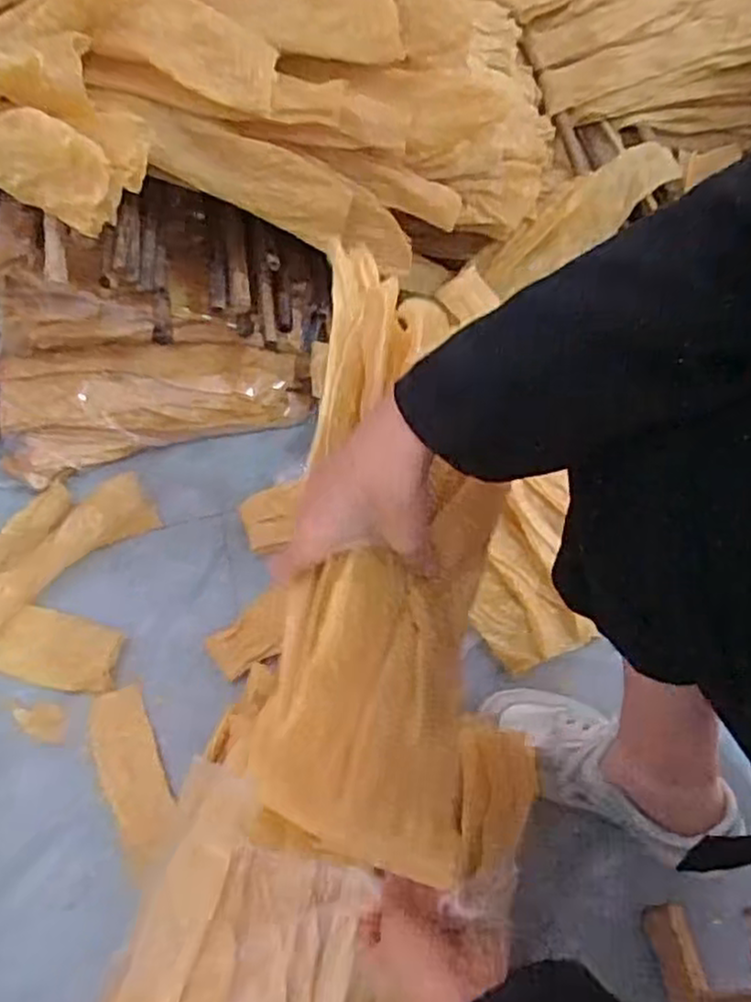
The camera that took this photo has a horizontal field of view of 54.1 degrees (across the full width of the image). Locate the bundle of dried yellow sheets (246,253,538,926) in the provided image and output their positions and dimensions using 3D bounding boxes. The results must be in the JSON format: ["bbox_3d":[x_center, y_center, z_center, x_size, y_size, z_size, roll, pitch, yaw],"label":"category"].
[{"bbox_3d":[0.012,0.007,0.476,0.144,0.118,0.422,-1,64,3],"label":"bundle of dried yellow sheets"}]

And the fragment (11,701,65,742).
[{"bbox_3d":[-0.343,0.224,0.755,0.054,0.006,0.035,19,65,13],"label":"fragment"}]

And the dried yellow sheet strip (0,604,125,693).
[{"bbox_3d":[-0.345,0.158,0.788,0.144,0.006,0.077,13,68,8],"label":"dried yellow sheet strip"}]

